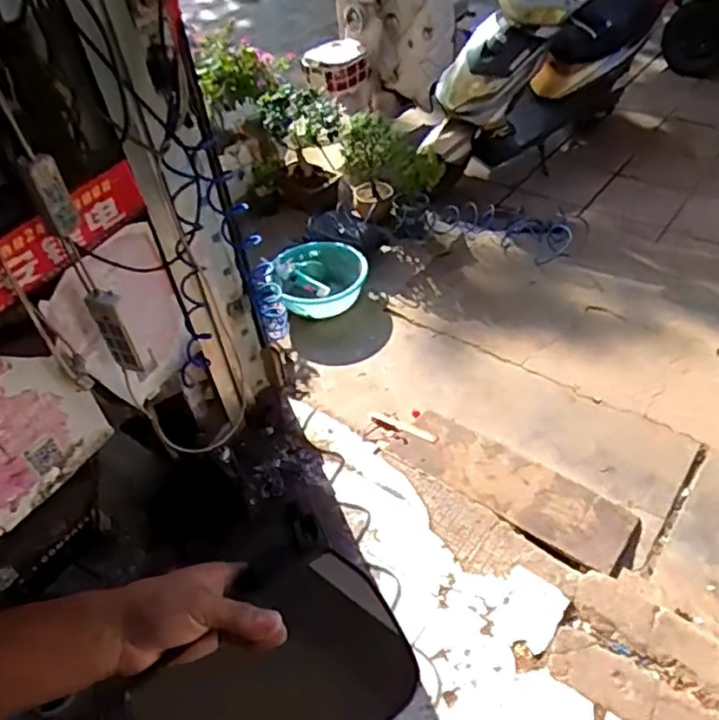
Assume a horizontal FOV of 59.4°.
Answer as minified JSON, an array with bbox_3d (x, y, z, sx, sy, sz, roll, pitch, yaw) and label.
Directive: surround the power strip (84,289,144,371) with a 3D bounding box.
[{"bbox_3d":[-0.482,-0.053,1.257,0.052,0.196,0.051,-34,51,-24],"label":"power strip"}]

